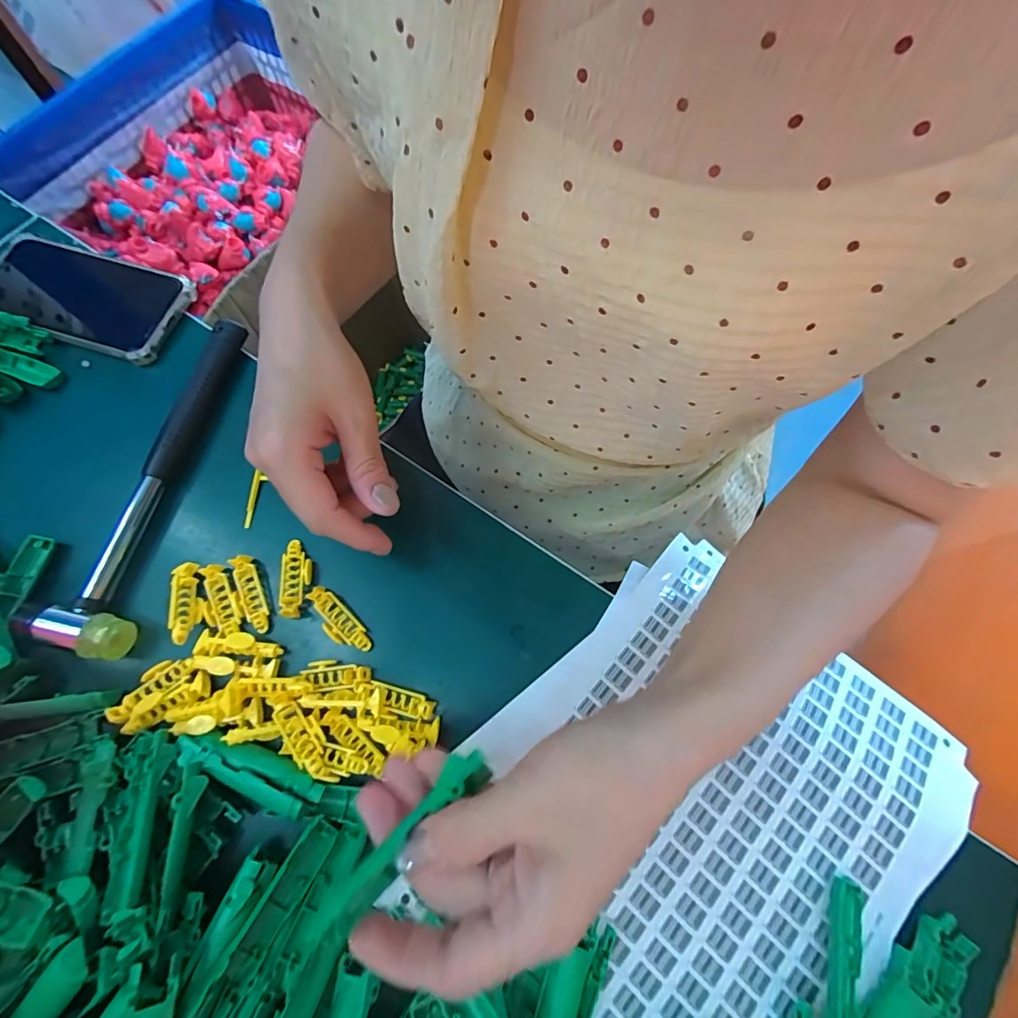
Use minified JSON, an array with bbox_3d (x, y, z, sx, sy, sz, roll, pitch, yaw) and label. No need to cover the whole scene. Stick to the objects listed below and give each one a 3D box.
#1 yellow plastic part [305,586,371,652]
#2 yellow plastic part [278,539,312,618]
[{"bbox_3d":[-0.105,0.069,0.287,0.048,0.010,0.018,43,76,13],"label":"yellow plastic part"},{"bbox_3d":[-0.135,0.043,0.292,0.017,0.008,0.049,-6,71,-2],"label":"yellow plastic part"}]

